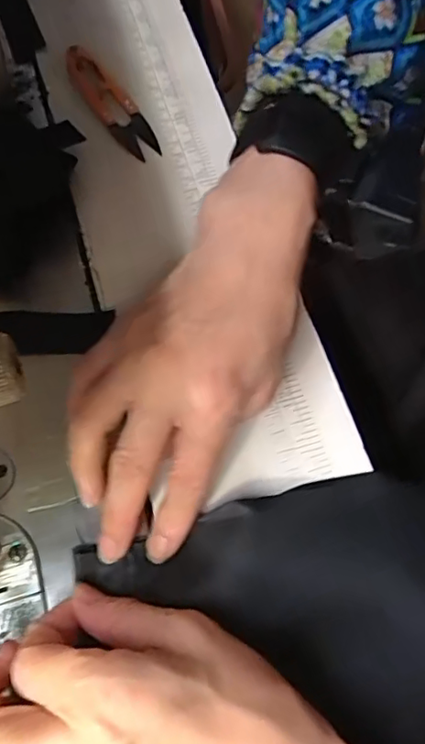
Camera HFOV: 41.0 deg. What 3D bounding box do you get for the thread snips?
[{"bbox_3d":[-0.068,-0.178,0.373,0.025,0.006,0.103,-33,70,-12],"label":"thread snips"}]

